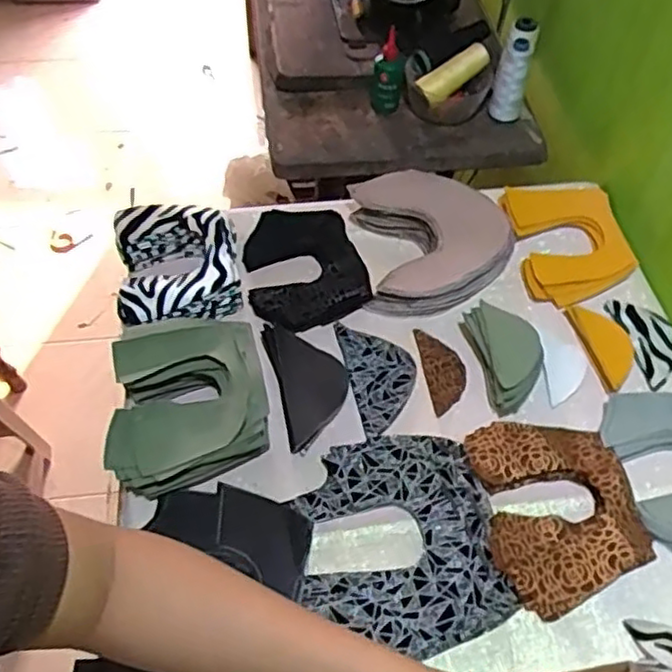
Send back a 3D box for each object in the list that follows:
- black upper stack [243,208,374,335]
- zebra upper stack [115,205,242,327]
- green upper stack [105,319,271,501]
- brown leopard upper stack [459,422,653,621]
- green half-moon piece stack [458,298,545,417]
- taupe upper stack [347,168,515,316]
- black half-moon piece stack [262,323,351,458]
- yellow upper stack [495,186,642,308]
[{"bbox_3d":[-0.039,-0.082,0.788,0.129,0.026,0.155,-15,56,-13],"label":"black upper stack"},{"bbox_3d":[-0.179,-0.082,0.773,0.134,0.041,0.160,-7,54,-8],"label":"zebra upper stack"},{"bbox_3d":[-0.147,0.058,0.674,0.151,0.040,0.180,-10,55,-10],"label":"green upper stack"},{"bbox_3d":[0.203,0.154,0.624,0.138,0.015,0.172,-8,55,-9],"label":"brown leopard upper stack"},{"bbox_3d":[0.178,0.017,0.715,0.060,0.042,0.123,-8,54,-8],"label":"green half-moon piece stack"},{"bbox_3d":[0.112,-0.116,0.807,0.182,0.058,0.175,-11,55,-11],"label":"taupe upper stack"},{"bbox_3d":[-0.026,0.045,0.703,0.072,0.009,0.148,-11,55,-11],"label":"black half-moon piece stack"},{"bbox_3d":[0.280,-0.118,0.823,0.129,0.034,0.170,-2,54,-4],"label":"yellow upper stack"}]

